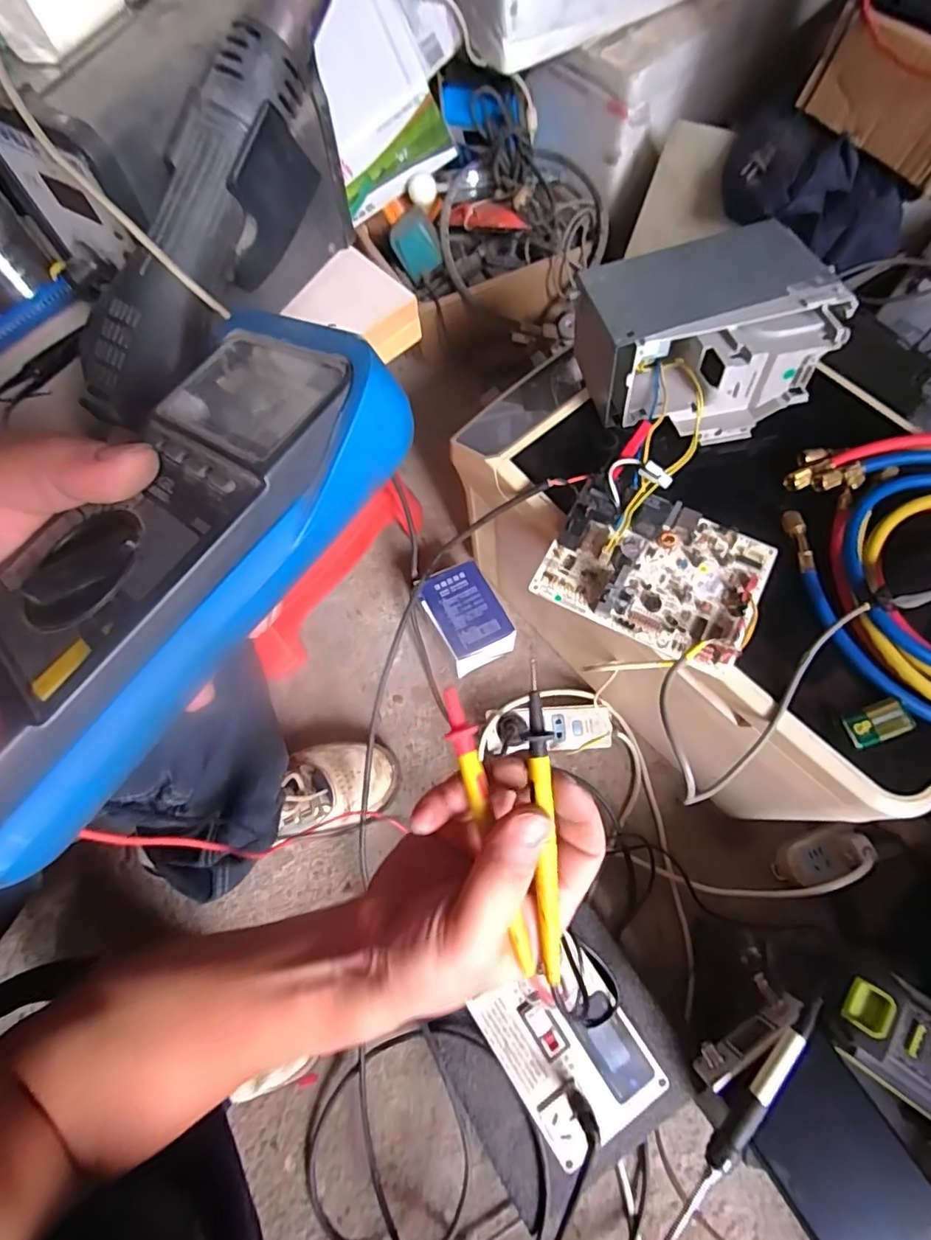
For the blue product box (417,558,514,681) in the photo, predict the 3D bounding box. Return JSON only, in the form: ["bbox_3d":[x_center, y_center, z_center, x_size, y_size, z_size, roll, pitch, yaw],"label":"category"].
[{"bbox_3d":[0.000,-0.004,0.714,0.086,0.055,0.122,-26,71,-8],"label":"blue product box"}]

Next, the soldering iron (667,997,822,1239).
[{"bbox_3d":[0.215,0.388,0.427,0.015,0.018,0.214,40,75,15],"label":"soldering iron"}]

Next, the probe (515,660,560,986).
[{"bbox_3d":[0.034,0.088,0.243,0.015,0.007,0.137,-5,85,0],"label":"probe"}]

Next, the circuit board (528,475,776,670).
[{"bbox_3d":[0.153,-0.045,0.444,0.161,0.033,0.124,28,72,12],"label":"circuit board"}]

